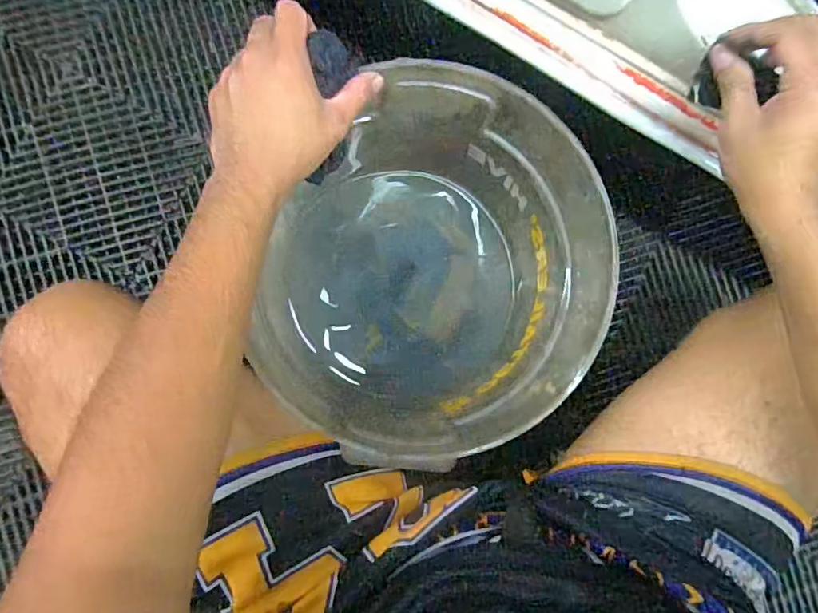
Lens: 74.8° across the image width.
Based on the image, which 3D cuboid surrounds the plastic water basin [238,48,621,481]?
[{"bbox_3d":[0.015,-0.034,0.552,0.273,0.270,0.294,0,87,-6],"label":"plastic water basin"}]

